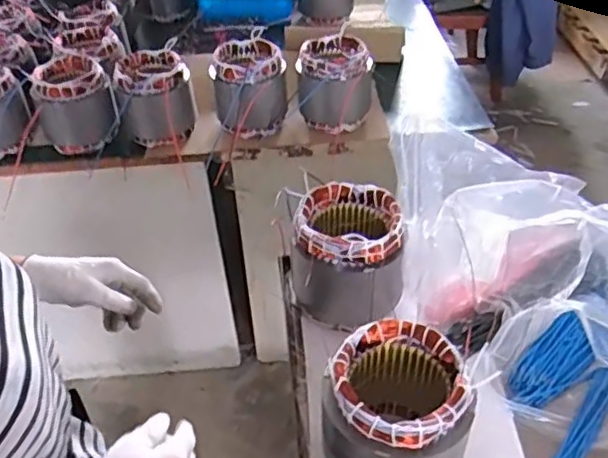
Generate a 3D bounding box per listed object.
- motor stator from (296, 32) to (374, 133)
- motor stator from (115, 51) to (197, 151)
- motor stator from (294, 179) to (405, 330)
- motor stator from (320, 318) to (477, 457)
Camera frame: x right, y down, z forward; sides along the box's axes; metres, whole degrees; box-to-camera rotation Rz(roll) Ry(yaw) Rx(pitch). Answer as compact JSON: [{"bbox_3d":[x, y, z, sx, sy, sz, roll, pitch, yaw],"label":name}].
[{"bbox_3d":[0.066,-0.303,1.362,0.155,0.175,0.163,1,41,4],"label":"motor stator"},{"bbox_3d":[-0.317,-0.280,1.356,0.153,0.163,0.145,-13,42,-11],"label":"motor stator"},{"bbox_3d":[0.060,0.034,0.867,0.147,0.145,0.141,1,41,4],"label":"motor stator"},{"bbox_3d":[0.098,0.201,0.664,0.141,0.140,0.140,-1,41,1],"label":"motor stator"}]

